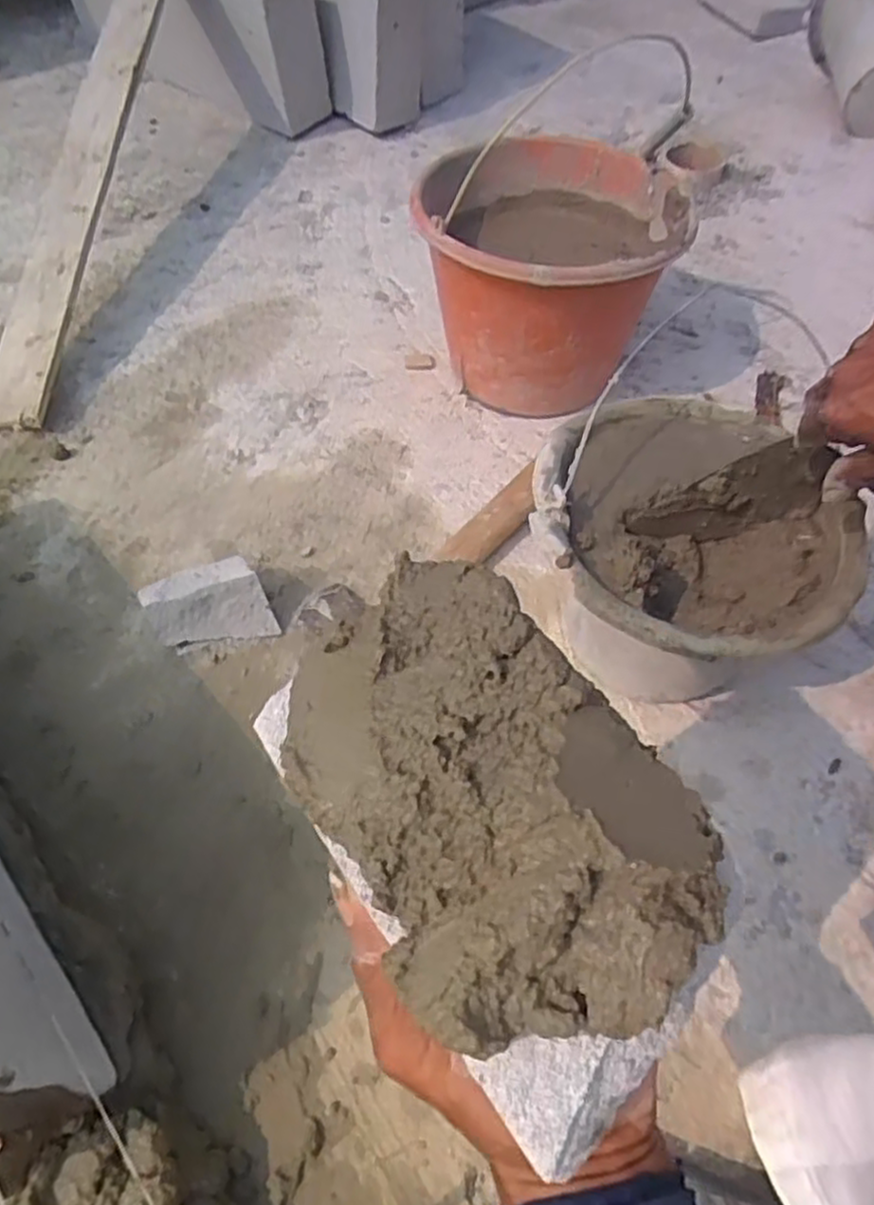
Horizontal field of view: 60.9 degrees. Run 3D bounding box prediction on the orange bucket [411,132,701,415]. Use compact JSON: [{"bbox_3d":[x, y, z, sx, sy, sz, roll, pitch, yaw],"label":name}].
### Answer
[{"bbox_3d":[0.118,-0.348,0.822,0.257,0.216,0.264,5,54,6],"label":"orange bucket"}]

